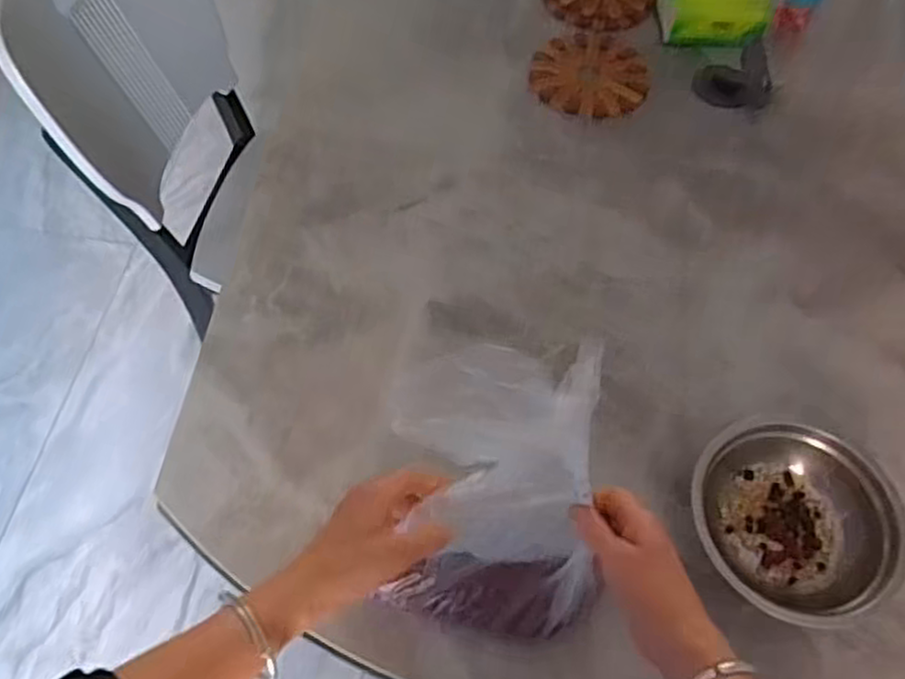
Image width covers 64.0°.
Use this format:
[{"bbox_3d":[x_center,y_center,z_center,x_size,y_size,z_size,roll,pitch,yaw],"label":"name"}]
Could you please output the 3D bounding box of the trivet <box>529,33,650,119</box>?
[{"bbox_3d":[0.184,-0.359,0.970,0.153,0.021,0.140,8,61,5],"label":"trivet"}]

